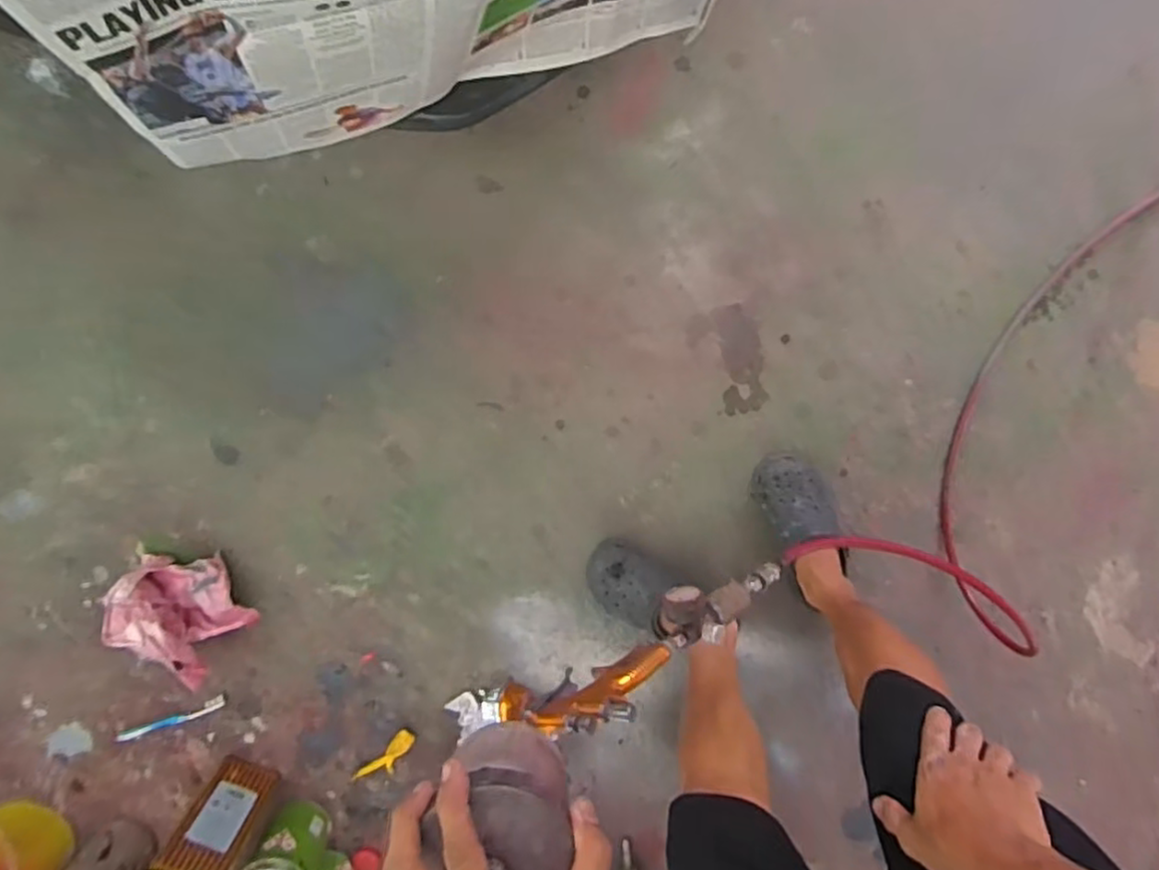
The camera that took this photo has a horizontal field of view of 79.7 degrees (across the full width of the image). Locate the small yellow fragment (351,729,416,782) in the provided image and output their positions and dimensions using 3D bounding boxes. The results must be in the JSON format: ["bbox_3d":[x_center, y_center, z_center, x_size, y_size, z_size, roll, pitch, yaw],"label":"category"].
[{"bbox_3d":[-0.346,0.580,1.241,0.153,0.013,0.043,-42,100,15],"label":"small yellow fragment"}]

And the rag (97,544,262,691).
[{"bbox_3d":[-0.660,0.295,1.138,0.209,0.075,0.226,34,98,-9],"label":"rag"}]

